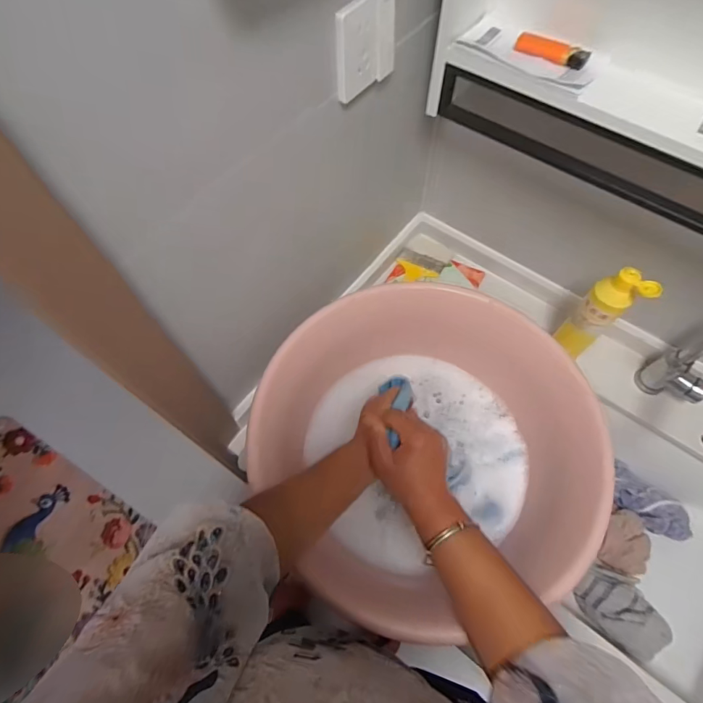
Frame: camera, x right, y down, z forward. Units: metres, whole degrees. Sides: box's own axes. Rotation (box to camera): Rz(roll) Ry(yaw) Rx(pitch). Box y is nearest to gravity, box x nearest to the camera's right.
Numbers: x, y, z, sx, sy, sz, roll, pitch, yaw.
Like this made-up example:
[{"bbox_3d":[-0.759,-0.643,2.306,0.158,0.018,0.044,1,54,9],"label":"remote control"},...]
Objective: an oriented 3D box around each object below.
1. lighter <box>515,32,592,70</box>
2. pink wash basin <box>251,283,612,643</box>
[{"bbox_3d":[0.226,-0.339,0.483,0.081,0.014,0.019,24,66,13],"label":"lighter"},{"bbox_3d":[0.097,0.118,0.587,0.407,0.150,0.396,-1,64,1],"label":"pink wash basin"}]

